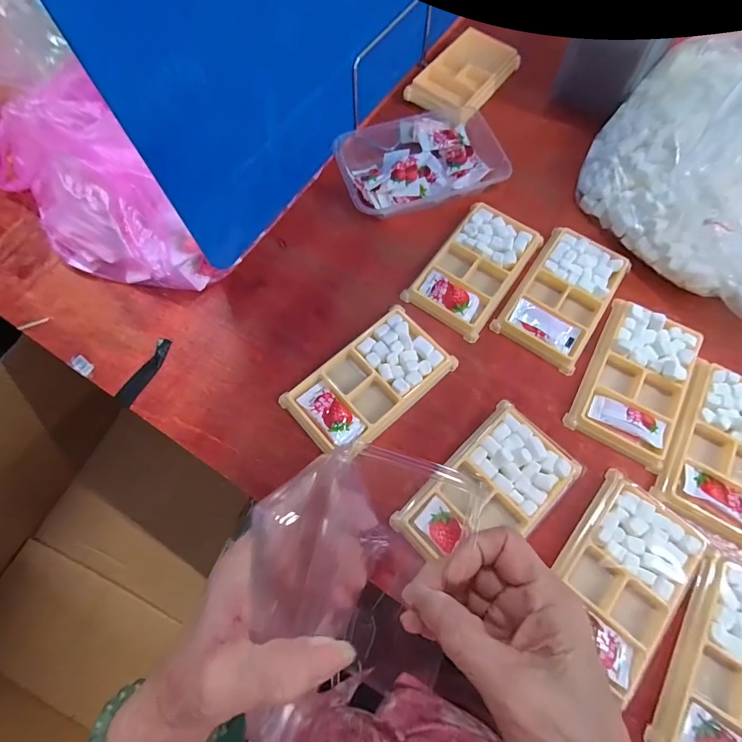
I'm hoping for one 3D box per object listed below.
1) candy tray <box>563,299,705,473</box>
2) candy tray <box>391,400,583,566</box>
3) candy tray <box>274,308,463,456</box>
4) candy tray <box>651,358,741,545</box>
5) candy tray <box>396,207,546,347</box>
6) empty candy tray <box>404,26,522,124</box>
[{"bbox_3d":[0.228,0.007,0.329,0.075,0.019,0.130,28,73,10],"label":"candy tray"},{"bbox_3d":[0.092,0.093,0.296,0.134,0.011,0.077,-43,75,-13],"label":"candy tray"},{"bbox_3d":[0.000,0.009,0.326,0.132,0.013,0.074,-40,74,-12],"label":"candy tray"},{"bbox_3d":[0.285,0.062,0.308,0.076,0.016,0.132,27,73,10],"label":"candy tray"},{"bbox_3d":[0.100,-0.101,0.366,0.077,0.011,0.132,35,74,12],"label":"candy tray"},{"bbox_3d":[0.108,-0.346,0.445,0.081,0.016,0.131,33,74,12],"label":"empty candy tray"}]

